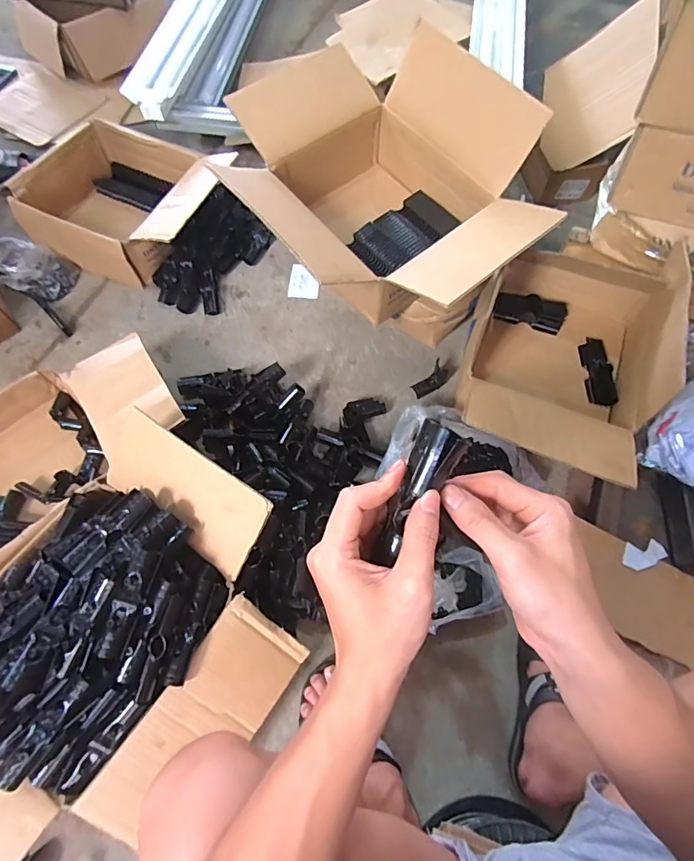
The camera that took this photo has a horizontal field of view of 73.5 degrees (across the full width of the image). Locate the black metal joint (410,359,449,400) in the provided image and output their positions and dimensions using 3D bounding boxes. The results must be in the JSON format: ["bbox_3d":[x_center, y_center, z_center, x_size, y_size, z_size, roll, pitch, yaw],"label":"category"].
[{"bbox_3d":[0.166,-0.103,0.921,0.067,0.053,0.033,-32,69,-14],"label":"black metal joint"}]

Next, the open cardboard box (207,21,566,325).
[{"bbox_3d":[0.049,-0.407,0.807,0.437,0.245,0.535,-39,71,-16],"label":"open cardboard box"}]

